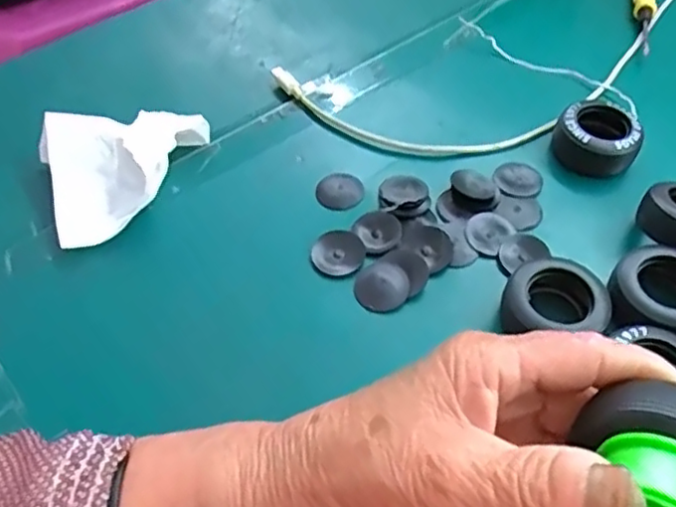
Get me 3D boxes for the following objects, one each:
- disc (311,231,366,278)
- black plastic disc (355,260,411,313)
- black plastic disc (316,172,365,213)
[{"bbox_3d":[0.000,0.000,0.357,0.027,0.004,0.029,0,53,0],"label":"disc"},{"bbox_3d":[0.023,0.015,0.341,0.027,0.004,0.029,0,53,0],"label":"black plastic disc"},{"bbox_3d":[0.001,-0.038,0.384,0.027,0.004,0.026,0,53,0],"label":"black plastic disc"}]

